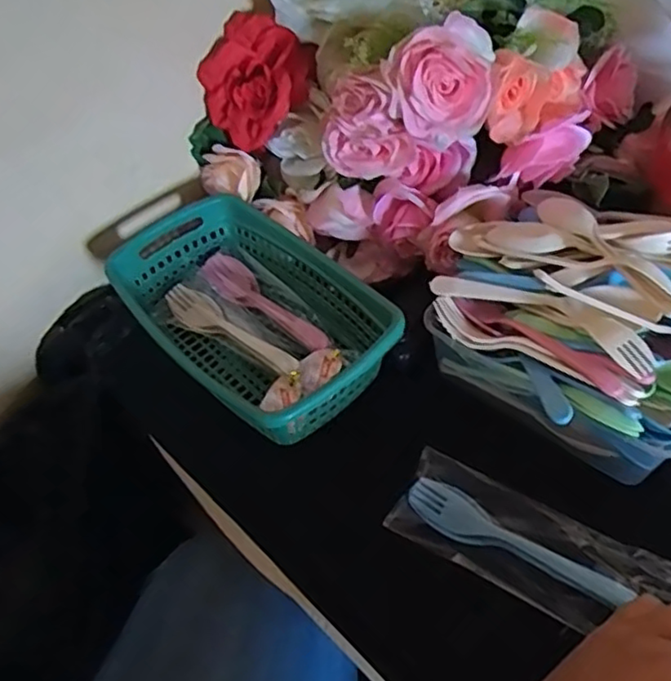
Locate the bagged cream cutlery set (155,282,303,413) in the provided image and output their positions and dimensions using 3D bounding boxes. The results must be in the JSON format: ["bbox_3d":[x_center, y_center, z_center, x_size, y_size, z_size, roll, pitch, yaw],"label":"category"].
[{"bbox_3d":[-0.094,-0.003,0.554,0.043,0.020,0.179,-37,56,-26],"label":"bagged cream cutlery set"}]

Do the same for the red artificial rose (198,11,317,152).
[{"bbox_3d":[-0.069,-0.233,0.583,0.092,0.107,0.055,35,41,3],"label":"red artificial rose"}]

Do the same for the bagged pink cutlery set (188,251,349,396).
[{"bbox_3d":[-0.061,-0.024,0.567,0.046,0.024,0.182,-33,55,-23],"label":"bagged pink cutlery set"}]

